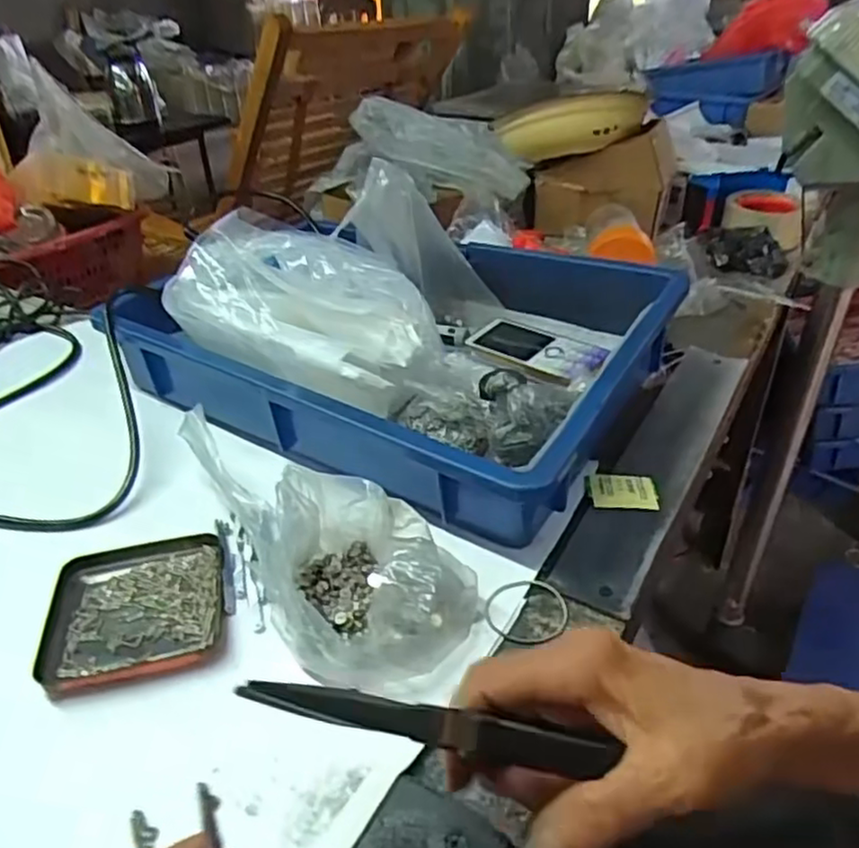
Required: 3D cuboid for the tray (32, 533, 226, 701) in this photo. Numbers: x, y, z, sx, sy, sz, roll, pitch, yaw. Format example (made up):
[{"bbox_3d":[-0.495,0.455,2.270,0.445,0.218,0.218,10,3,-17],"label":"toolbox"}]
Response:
[{"bbox_3d":[-0.172,0.109,0.406,0.097,0.012,0.103,-10,33,-12],"label":"tray"}]

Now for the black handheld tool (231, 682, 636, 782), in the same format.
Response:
[{"bbox_3d":[0.002,0.092,0.213,0.118,0.011,0.015,17,29,-15],"label":"black handheld tool"}]

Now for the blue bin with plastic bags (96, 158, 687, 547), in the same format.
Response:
[{"bbox_3d":[-0.037,-0.088,0.569,0.414,0.143,0.289,19,40,28],"label":"blue bin with plastic bags"}]

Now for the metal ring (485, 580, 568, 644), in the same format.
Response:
[{"bbox_3d":[0.054,0.107,0.401,0.048,0.007,0.043,-20,34,-25],"label":"metal ring"}]

